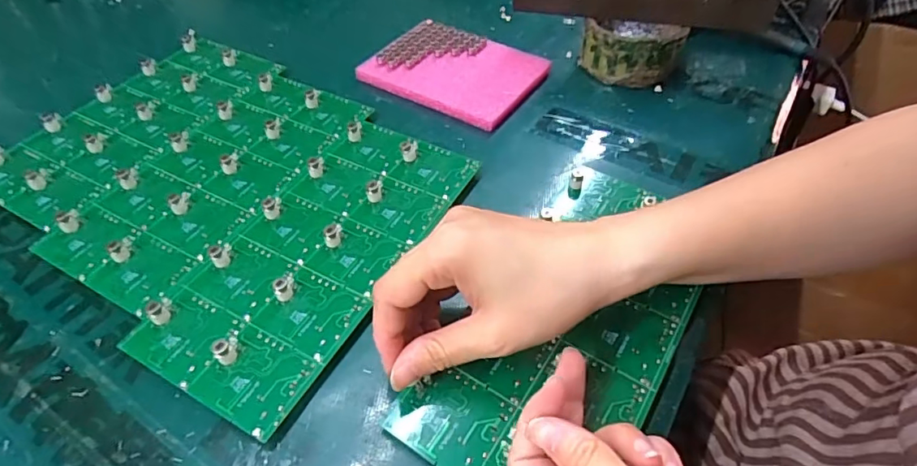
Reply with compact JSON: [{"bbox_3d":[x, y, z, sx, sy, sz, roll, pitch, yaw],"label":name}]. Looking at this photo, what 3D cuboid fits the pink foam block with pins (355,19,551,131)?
[{"bbox_3d":[-0.002,-0.150,0.458,0.140,0.018,0.106,26,54,19],"label":"pink foam block with pins"}]

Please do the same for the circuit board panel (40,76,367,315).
[{"bbox_3d":[-0.172,-0.045,0.372,0.104,0.017,0.224,24,53,18],"label":"circuit board panel"}]

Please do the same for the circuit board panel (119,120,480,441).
[{"bbox_3d":[-0.086,0.004,0.325,0.107,0.014,0.226,24,53,17],"label":"circuit board panel"}]

